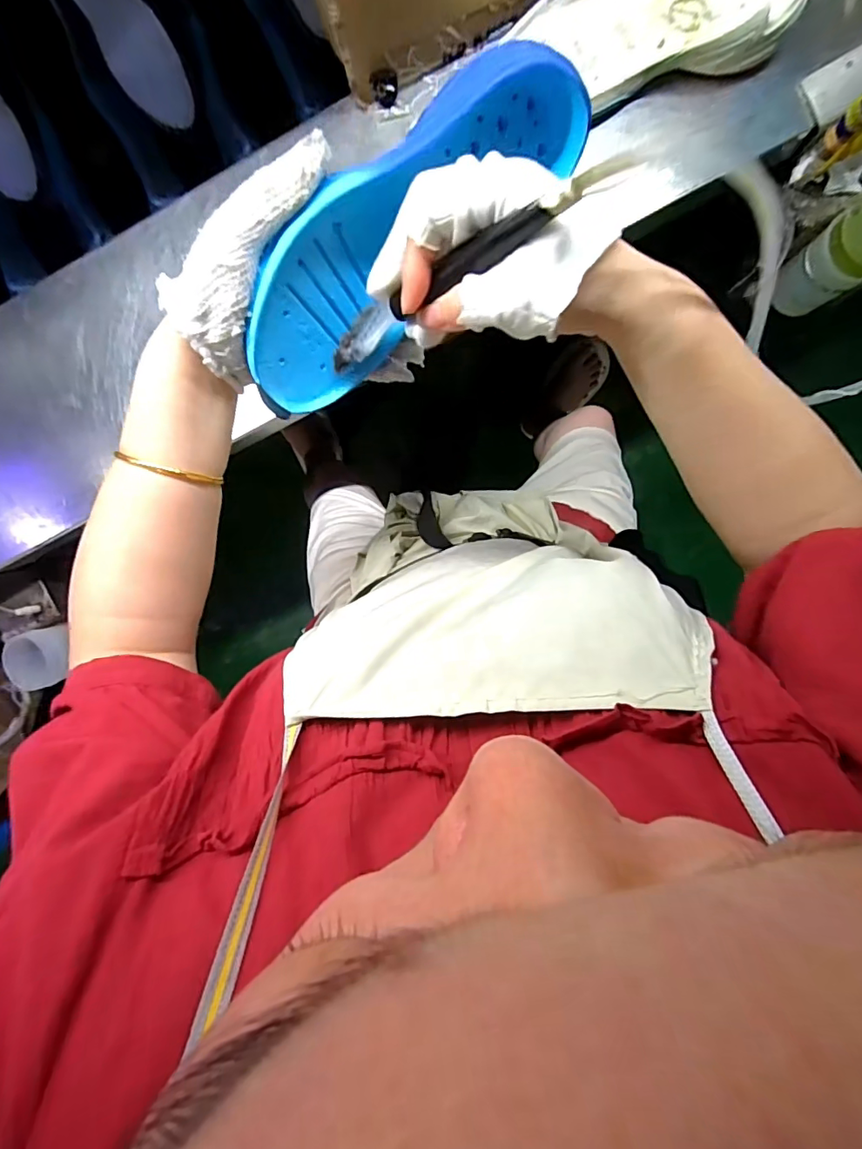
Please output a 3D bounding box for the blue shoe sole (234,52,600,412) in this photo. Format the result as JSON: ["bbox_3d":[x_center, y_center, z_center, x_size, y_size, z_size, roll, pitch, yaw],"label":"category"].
[{"bbox_3d":[-0.017,-0.192,0.282,0.230,0.085,0.020,-43,48,10],"label":"blue shoe sole"}]

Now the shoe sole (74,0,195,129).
[{"bbox_3d":[-0.325,-0.562,0.488,0.070,0.017,0.211,-29,116,29],"label":"shoe sole"}]

